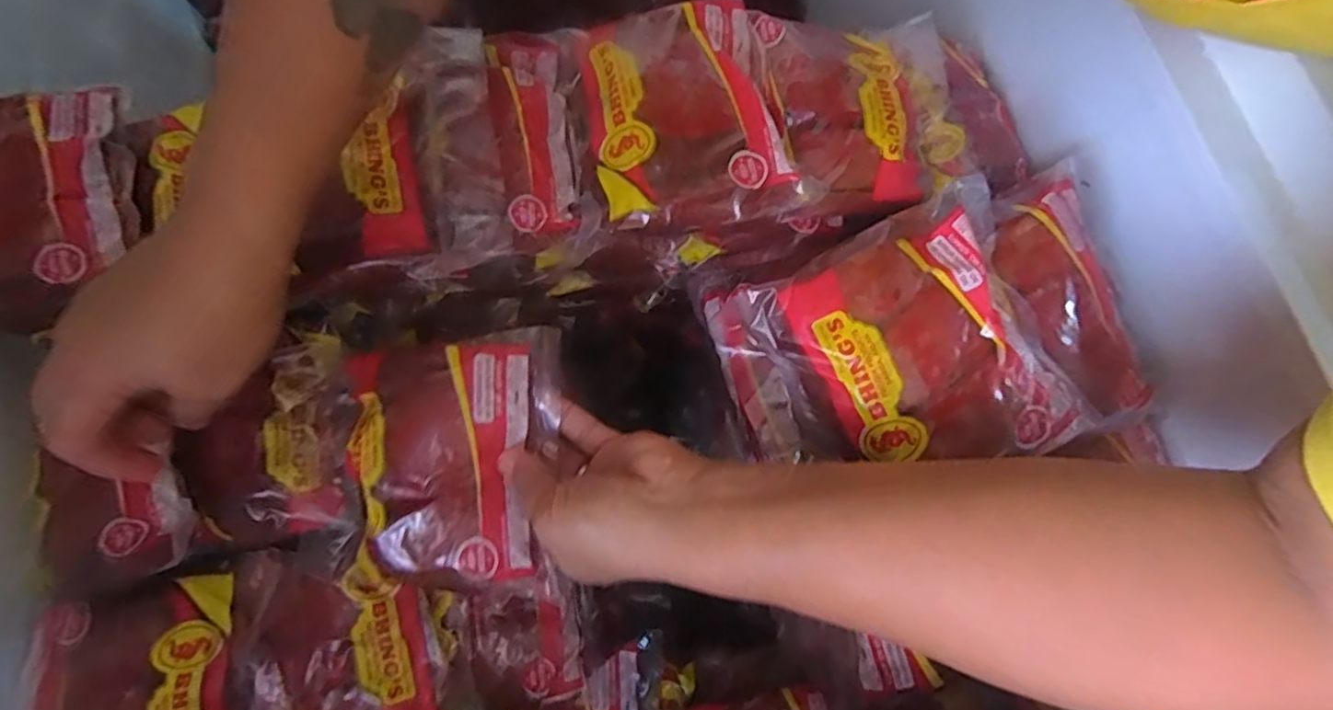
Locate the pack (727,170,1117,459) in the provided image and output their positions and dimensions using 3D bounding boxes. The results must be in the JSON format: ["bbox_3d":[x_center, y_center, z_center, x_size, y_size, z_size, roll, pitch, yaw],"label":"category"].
[{"bbox_3d":[0.122,-0.003,0.313,0.127,0.025,0.131,-25,75,-8],"label":"pack"}]

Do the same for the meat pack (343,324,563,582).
[{"bbox_3d":[-0.105,0.051,0.338,0.105,0.031,0.119,-7,73,-3],"label":"meat pack"}]

